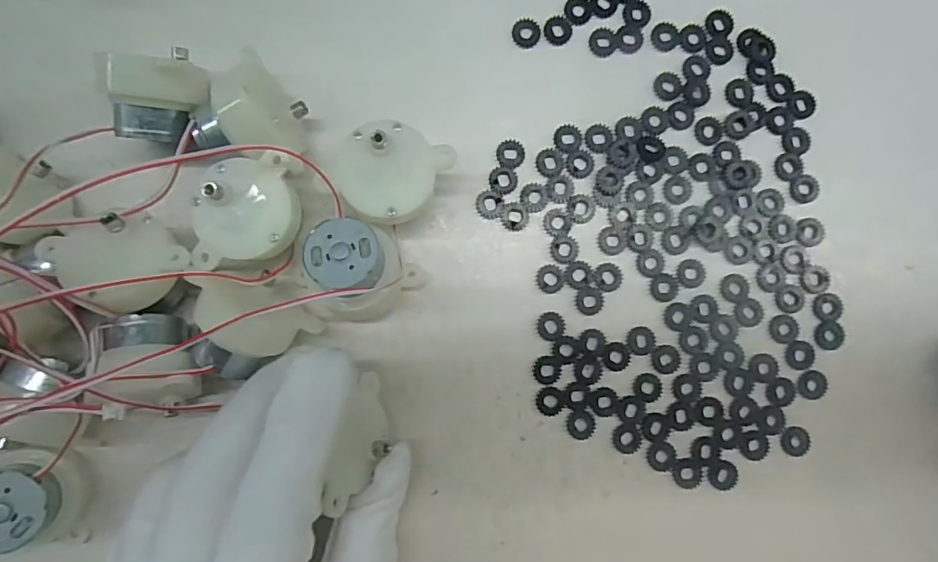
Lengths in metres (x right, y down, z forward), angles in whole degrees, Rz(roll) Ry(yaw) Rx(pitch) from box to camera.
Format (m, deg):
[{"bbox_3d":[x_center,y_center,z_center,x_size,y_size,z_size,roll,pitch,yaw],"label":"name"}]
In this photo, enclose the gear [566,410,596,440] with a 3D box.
[{"bbox_3d":[0.041,0.053,0.190,0.010,0.004,0.010,0,88,-2],"label":"gear"}]

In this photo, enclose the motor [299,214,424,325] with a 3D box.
[{"bbox_3d":[-0.036,-0.003,0.178,0.037,0.031,0.034,0,88,-2],"label":"motor"}]

